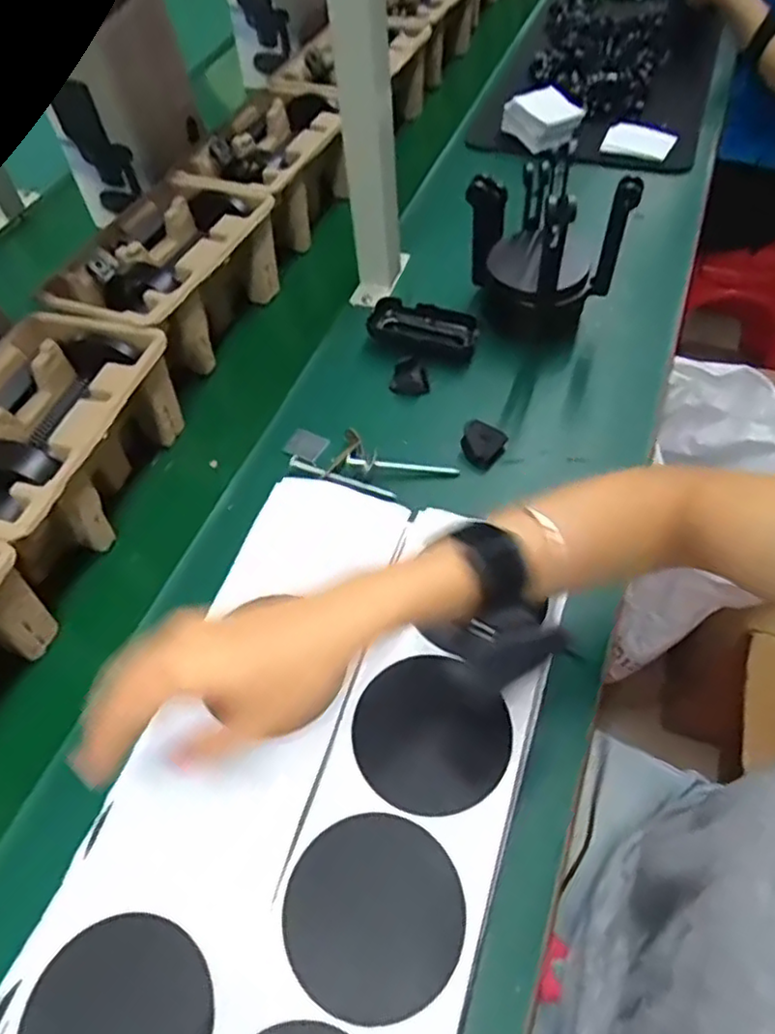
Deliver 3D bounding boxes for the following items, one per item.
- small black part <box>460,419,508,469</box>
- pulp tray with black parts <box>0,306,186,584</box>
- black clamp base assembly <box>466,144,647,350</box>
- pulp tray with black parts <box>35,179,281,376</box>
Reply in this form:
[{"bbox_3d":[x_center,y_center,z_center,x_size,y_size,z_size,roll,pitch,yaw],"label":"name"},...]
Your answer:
[{"bbox_3d":[0.085,-0.064,0.591,0.038,0.031,0.031,15,54,11],"label":"small black part"},{"bbox_3d":[-0.289,-0.061,0.563,0.148,0.103,0.220,15,54,10],"label":"pulp tray with black parts"},{"bbox_3d":[0.141,-0.256,0.637,0.114,0.150,0.134,-25,57,-18],"label":"black clamp base assembly"},{"bbox_3d":[-0.223,-0.238,0.675,0.144,0.098,0.220,18,55,13],"label":"pulp tray with black parts"}]

